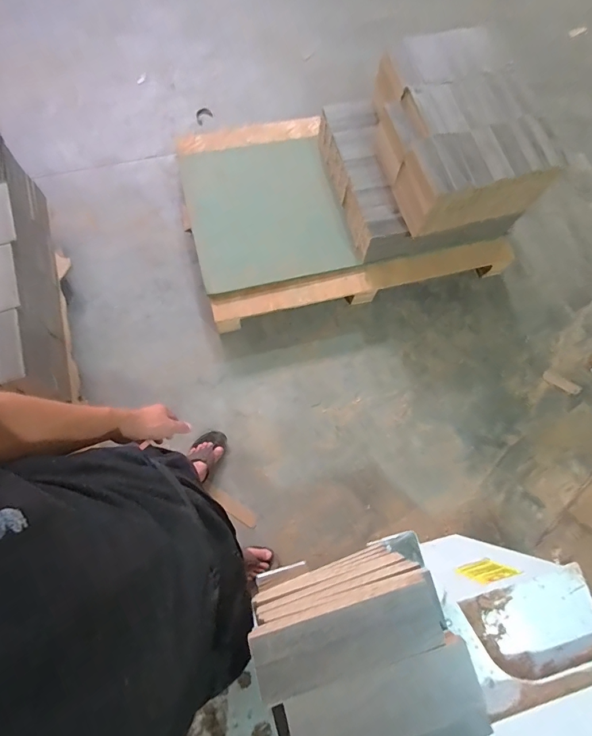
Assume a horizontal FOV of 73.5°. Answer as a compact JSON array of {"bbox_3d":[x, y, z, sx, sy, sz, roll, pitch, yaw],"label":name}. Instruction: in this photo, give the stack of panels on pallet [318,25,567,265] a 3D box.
[{"bbox_3d":[0.458,-0.784,1.339,0.584,0.452,0.653,-15,76,-8],"label":"stack of panels on pallet"}]

